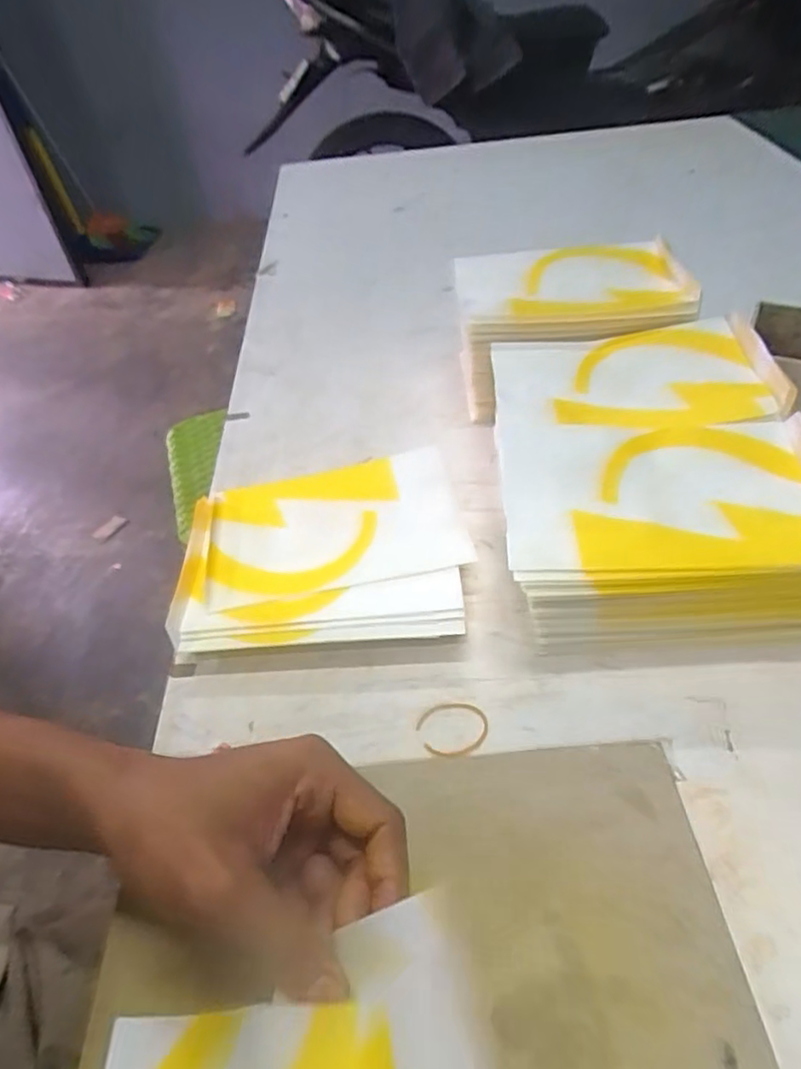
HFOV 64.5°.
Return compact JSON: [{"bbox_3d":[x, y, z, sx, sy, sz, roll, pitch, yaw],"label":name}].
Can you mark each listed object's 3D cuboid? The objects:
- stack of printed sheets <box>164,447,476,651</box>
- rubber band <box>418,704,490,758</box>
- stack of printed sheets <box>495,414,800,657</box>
[{"bbox_3d":[-0.052,0.014,0.439,0.186,0.039,0.154,-5,45,1],"label":"stack of printed sheets"},{"bbox_3d":[0.029,0.109,0.359,0.039,0.004,0.032,1,46,6],"label":"rubber band"},{"bbox_3d":[0.155,0.002,0.395,0.186,0.085,0.121,-3,45,3],"label":"stack of printed sheets"}]

